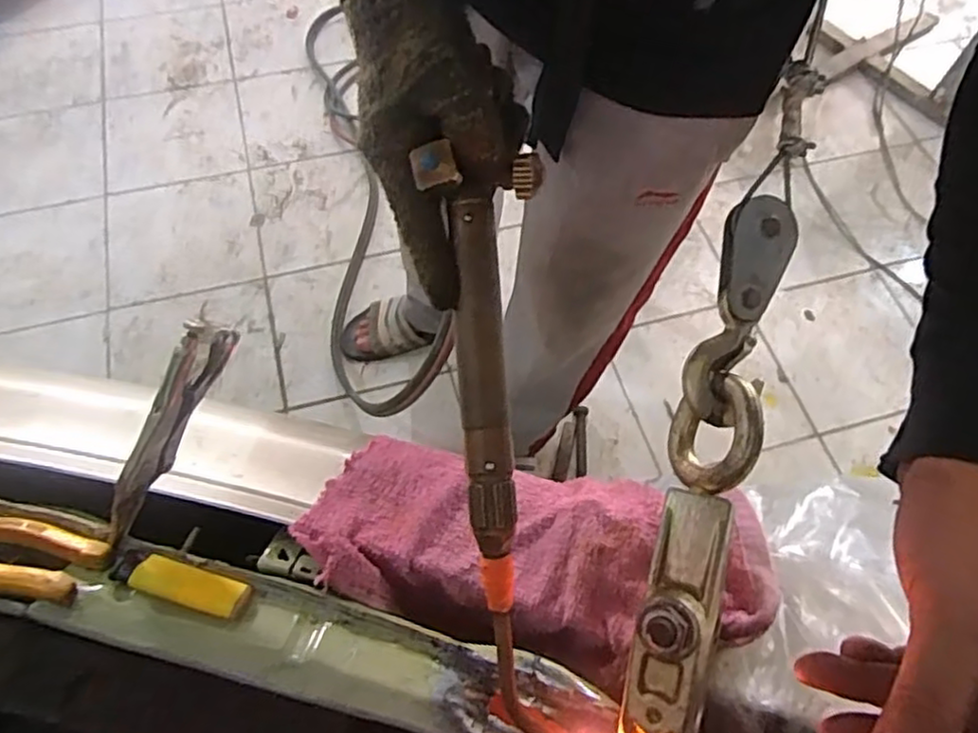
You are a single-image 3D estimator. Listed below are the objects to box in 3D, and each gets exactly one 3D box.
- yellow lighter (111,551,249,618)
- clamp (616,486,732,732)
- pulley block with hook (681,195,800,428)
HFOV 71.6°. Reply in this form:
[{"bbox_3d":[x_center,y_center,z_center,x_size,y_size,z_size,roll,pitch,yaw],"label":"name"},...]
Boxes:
[{"bbox_3d":[-0.185,0.129,0.406,0.081,0.009,0.022,14,62,6],"label":"yellow lighter"},{"bbox_3d":[0.100,0.130,0.358,0.038,0.049,0.131,16,62,7],"label":"clamp"},{"bbox_3d":[0.147,-0.034,0.402,0.040,0.021,0.135,19,86,10],"label":"pulley block with hook"}]

